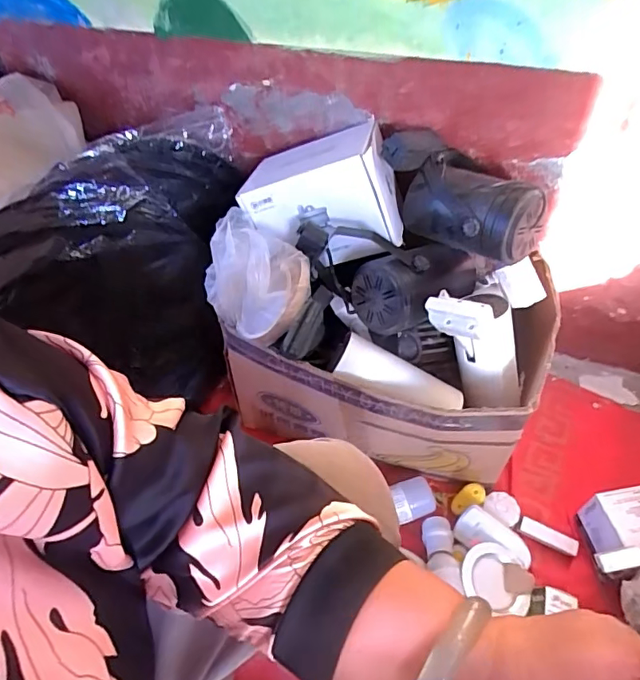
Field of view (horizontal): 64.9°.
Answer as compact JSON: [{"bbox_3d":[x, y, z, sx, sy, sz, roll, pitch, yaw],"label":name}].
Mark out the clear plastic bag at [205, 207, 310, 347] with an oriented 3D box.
[{"bbox_3d":[-0.078,-0.076,0.645,0.126,0.128,0.138,-23,54,-13],"label":"clear plastic bag"}]

